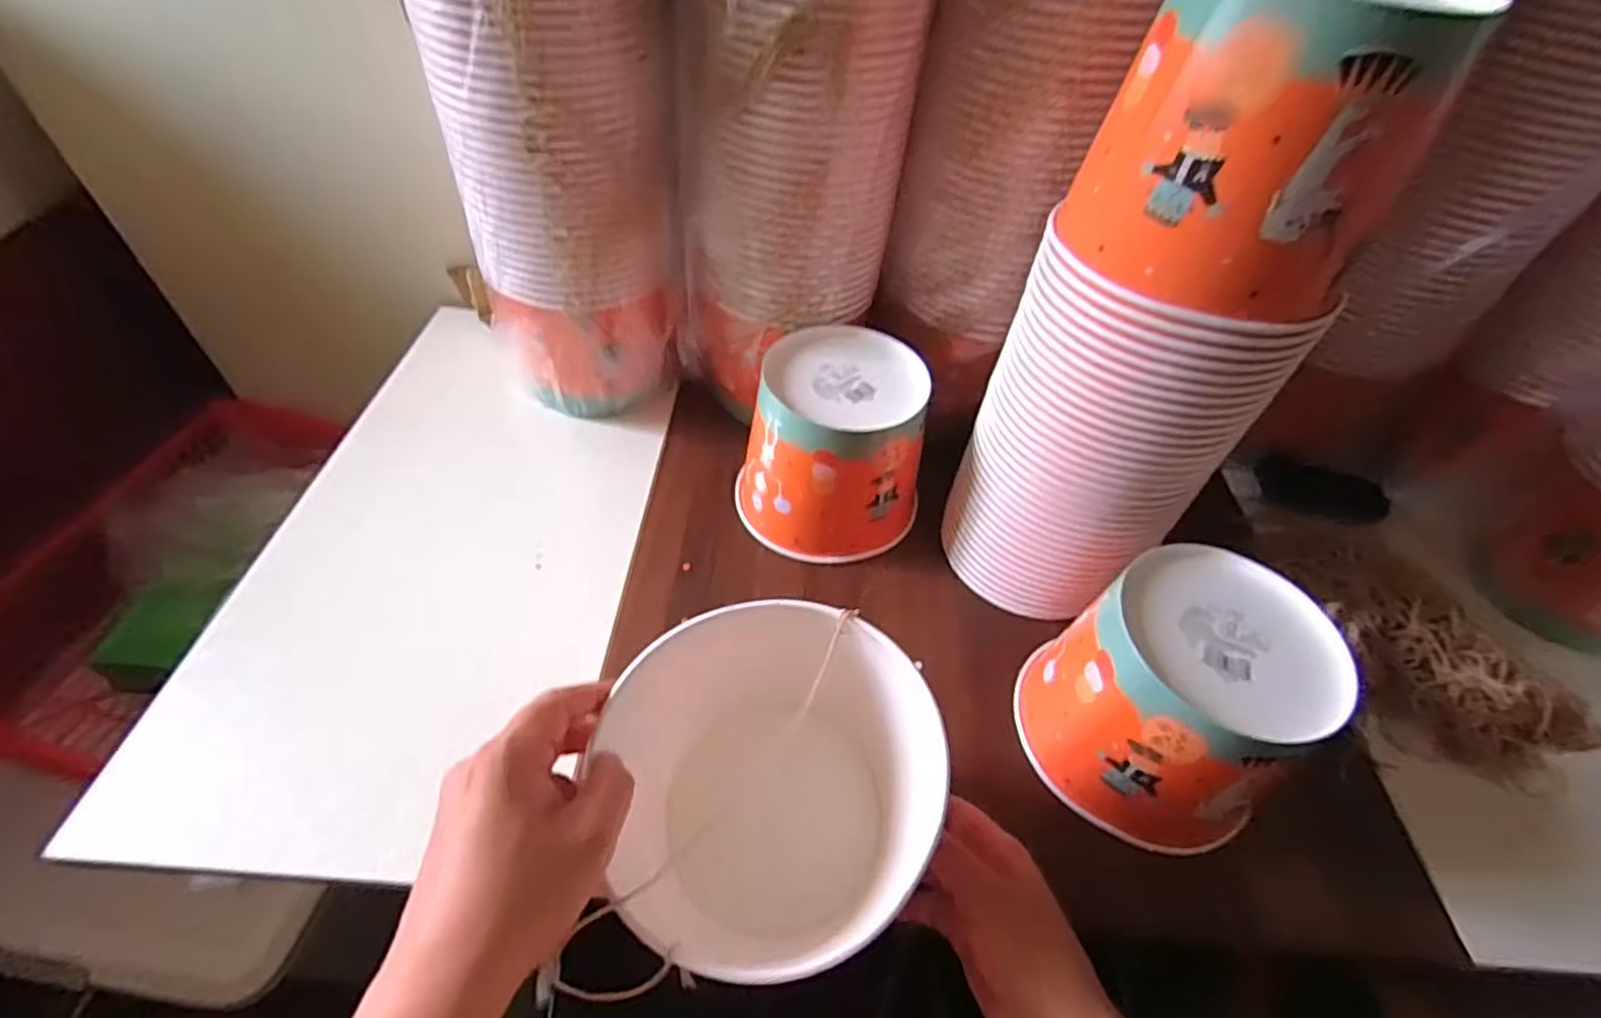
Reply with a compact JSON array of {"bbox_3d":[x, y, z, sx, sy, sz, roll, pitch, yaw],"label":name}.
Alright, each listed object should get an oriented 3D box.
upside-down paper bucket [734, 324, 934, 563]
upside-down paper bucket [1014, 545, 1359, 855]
[{"bbox_3d":[0.031,-0.053,0.565,0.146,0.127,0.147,13,50,5],"label":"upside-down paper bucket"},{"bbox_3d":[0.236,0.115,0.435,0.137,0.131,0.127,3,50,-3],"label":"upside-down paper bucket"}]

